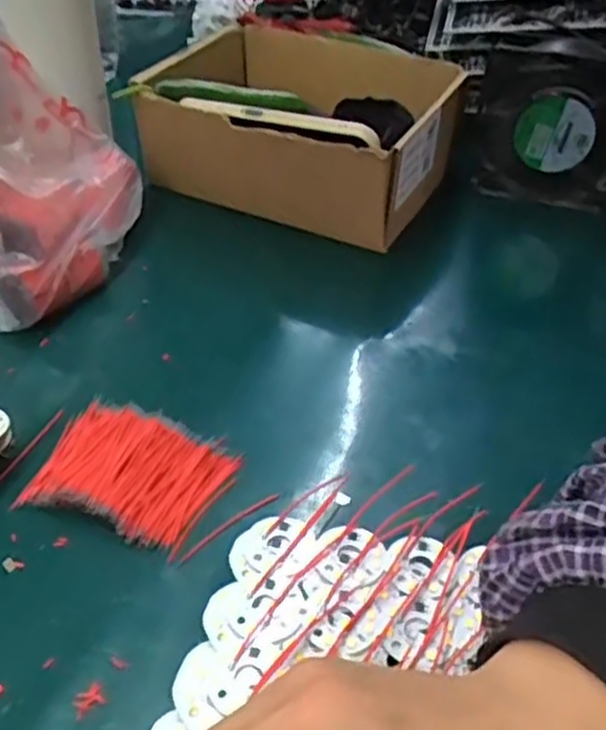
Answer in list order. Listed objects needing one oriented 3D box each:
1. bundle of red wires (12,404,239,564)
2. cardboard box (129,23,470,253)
[{"bbox_3d":[-0.087,0.052,0.383,0.092,0.015,0.071,17,41,15],"label":"bundle of red wires"},{"bbox_3d":[0.006,-0.190,0.617,0.225,0.095,0.184,20,42,18],"label":"cardboard box"}]

